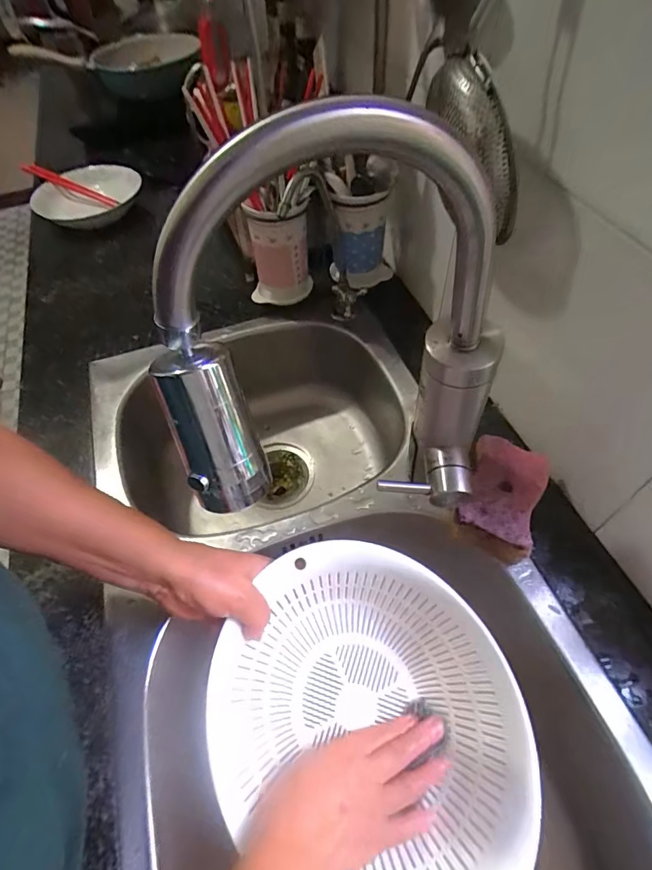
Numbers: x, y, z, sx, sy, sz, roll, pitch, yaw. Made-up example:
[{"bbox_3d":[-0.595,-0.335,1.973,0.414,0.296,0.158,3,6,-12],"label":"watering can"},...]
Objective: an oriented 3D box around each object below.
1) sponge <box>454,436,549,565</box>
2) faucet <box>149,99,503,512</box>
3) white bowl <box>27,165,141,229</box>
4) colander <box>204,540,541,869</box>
[{"bbox_3d":[0.175,0.063,0.461,0.069,0.052,0.112,18,56,15],"label":"sponge"},{"bbox_3d":[0.017,-0.036,0.290,0.224,0.285,0.072,-16,55,-8],"label":"faucet"},{"bbox_3d":[-0.475,-0.475,0.908,0.207,0.043,0.184,18,56,15],"label":"white bowl"},{"bbox_3d":[0.036,0.238,0.390,0.272,0.121,0.272,2,75,-6],"label":"colander"}]

